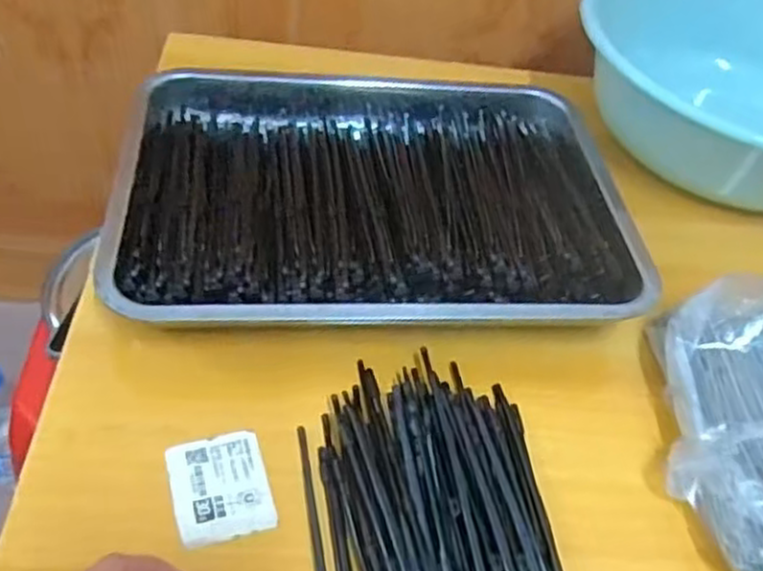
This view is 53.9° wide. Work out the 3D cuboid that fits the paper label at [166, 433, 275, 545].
[{"bbox_3d":[-0.086,0.106,0.398,0.048,0.004,0.060,-10,51,-18],"label":"paper label"}]

